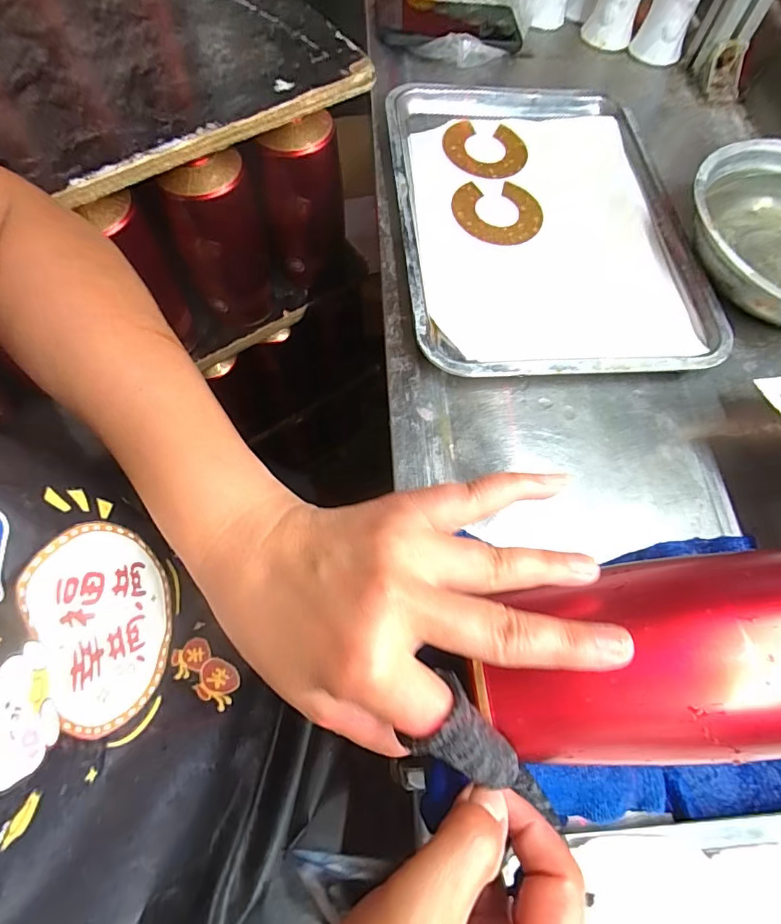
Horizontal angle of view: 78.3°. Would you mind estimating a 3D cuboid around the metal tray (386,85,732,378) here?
[{"bbox_3d":[0.135,-0.225,0.430,0.253,0.025,0.339,-4,67,-3],"label":"metal tray"}]

